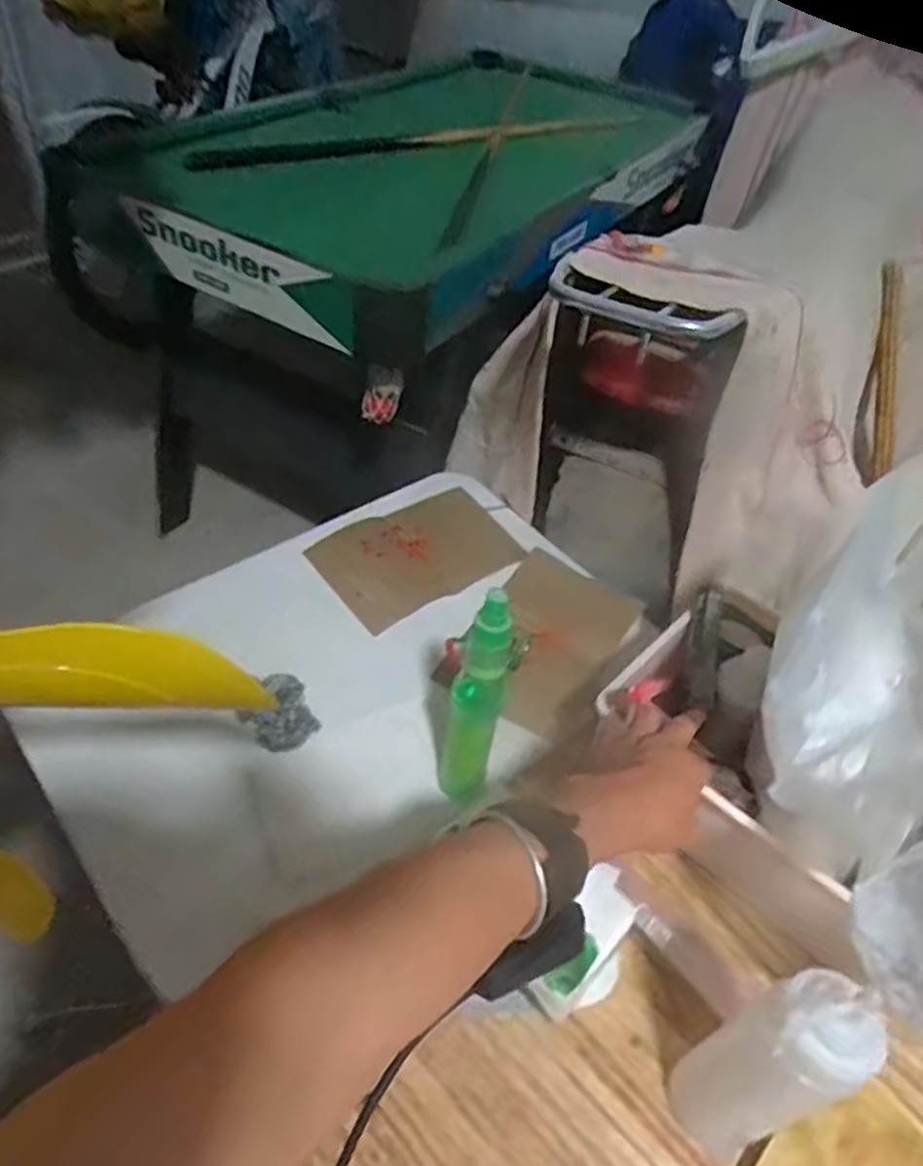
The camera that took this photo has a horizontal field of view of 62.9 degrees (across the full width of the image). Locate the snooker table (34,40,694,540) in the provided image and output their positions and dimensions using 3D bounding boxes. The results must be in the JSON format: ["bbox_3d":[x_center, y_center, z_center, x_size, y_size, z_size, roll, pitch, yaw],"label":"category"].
[{"bbox_3d":[-0.104,-0.574,1.514,0.692,0.649,1.104,27,47,18],"label":"snooker table"}]

